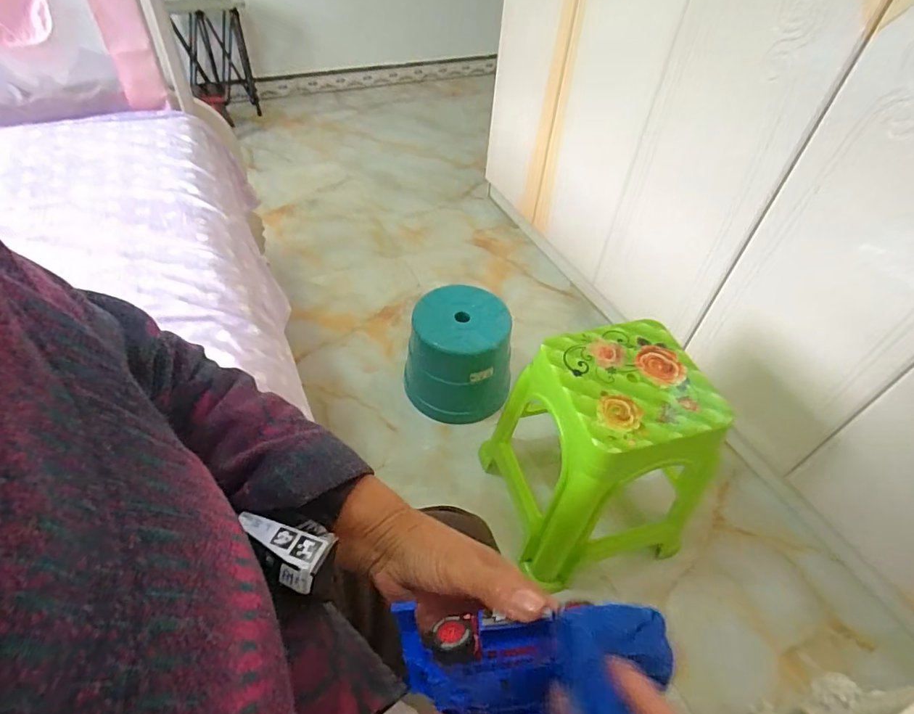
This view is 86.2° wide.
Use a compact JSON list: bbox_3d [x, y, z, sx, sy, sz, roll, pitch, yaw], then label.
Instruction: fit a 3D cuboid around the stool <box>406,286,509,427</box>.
[{"bbox_3d":[-0.001,-0.003,1.283,0.251,0.260,0.250,2,52,-2],"label":"stool"}]

